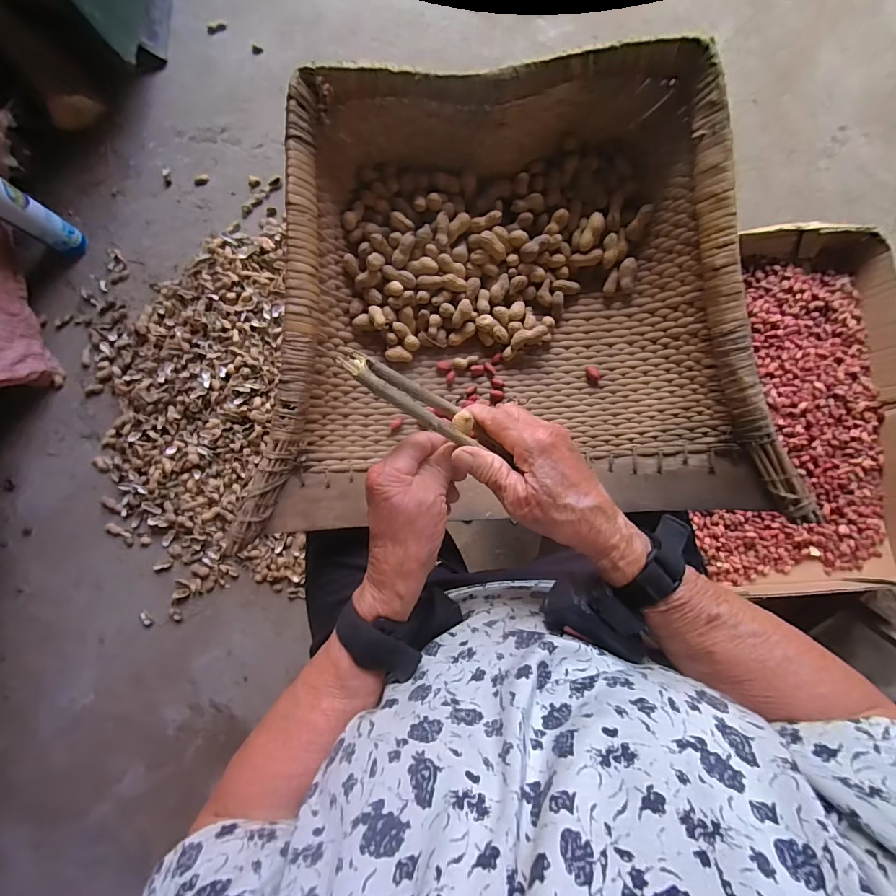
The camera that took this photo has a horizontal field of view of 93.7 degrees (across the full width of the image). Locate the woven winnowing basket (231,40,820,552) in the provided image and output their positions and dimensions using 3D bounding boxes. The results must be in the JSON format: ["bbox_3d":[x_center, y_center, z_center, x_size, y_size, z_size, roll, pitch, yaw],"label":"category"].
[{"bbox_3d":[0.048,-0.134,0.409,0.453,0.132,0.405,-5,85,5],"label":"woven winnowing basket"}]

